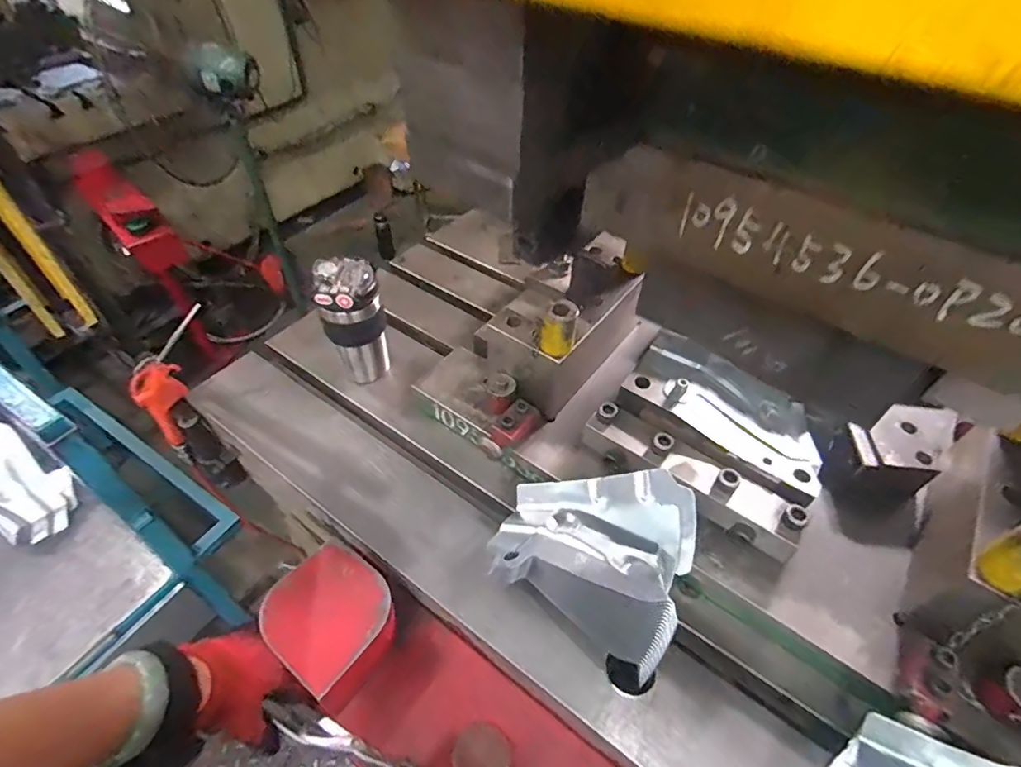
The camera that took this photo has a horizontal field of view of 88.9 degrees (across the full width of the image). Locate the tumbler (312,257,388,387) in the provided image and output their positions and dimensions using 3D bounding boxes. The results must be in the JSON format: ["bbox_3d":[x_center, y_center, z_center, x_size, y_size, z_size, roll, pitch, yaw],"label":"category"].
[{"bbox_3d":[-0.215,-0.081,0.724,0.076,0.197,0.074,1,47,-1],"label":"tumbler"}]

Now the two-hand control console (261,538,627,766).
[{"bbox_3d":[-0.024,0.350,0.492,0.505,0.104,0.141,28,52,25],"label":"two-hand control console"}]

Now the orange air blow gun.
[{"bbox_3d":[-0.491,0.011,0.748,0.031,0.242,0.083,21,25,16],"label":"orange air blow gun"}]

